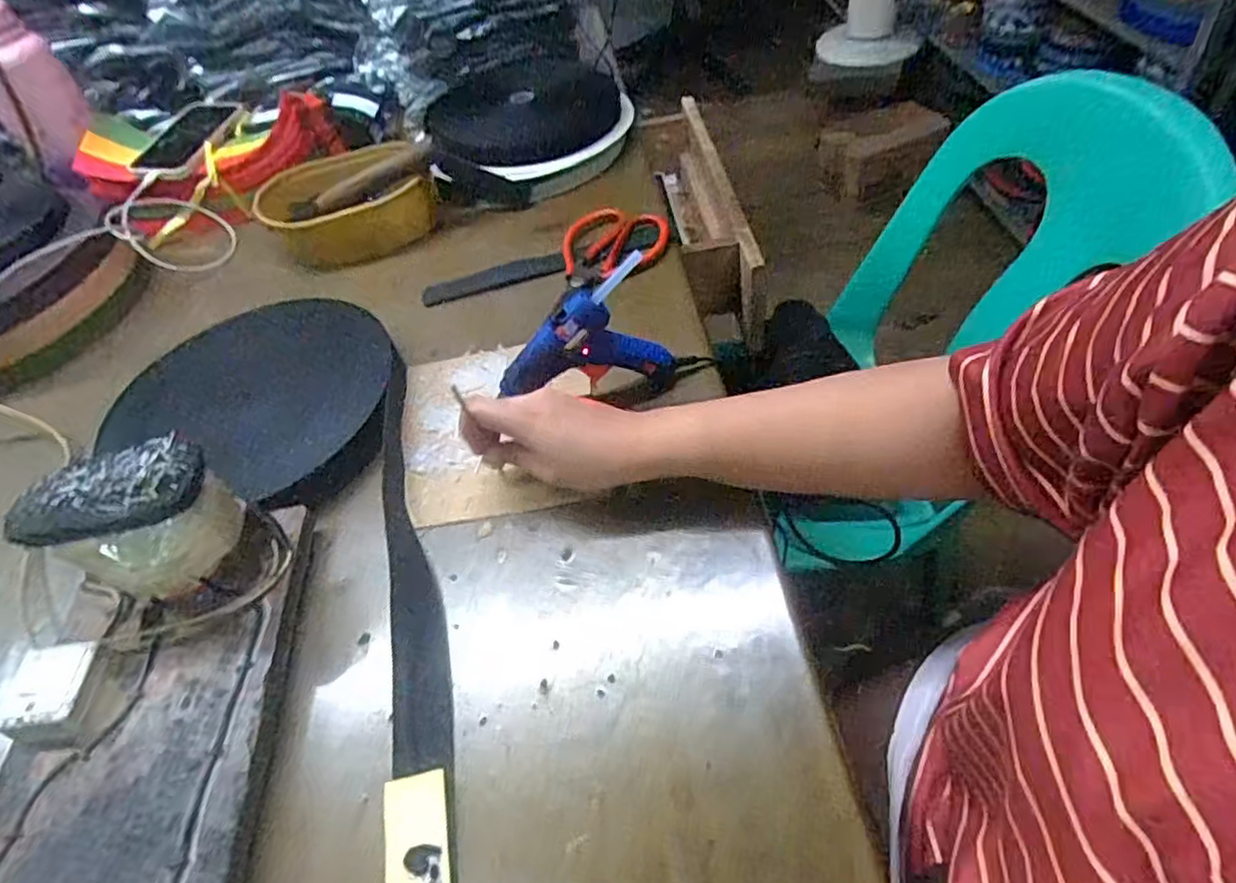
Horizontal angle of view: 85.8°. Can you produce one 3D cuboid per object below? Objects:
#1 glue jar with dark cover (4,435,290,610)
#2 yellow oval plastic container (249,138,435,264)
[{"bbox_3d":[-0.277,0.058,0.400,0.104,0.102,0.061,-14,49,0],"label":"glue jar with dark cover"},{"bbox_3d":[-0.278,-0.245,0.706,0.176,0.082,0.082,-27,50,-11],"label":"yellow oval plastic container"}]

